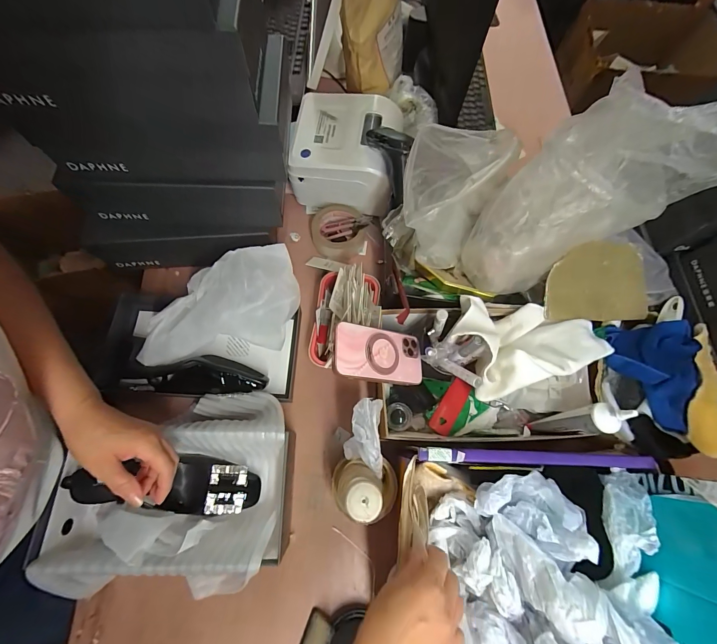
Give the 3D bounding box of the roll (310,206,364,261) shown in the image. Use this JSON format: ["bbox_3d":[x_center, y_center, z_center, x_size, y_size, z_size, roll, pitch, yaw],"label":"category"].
[{"bbox_3d":[-0.040,-0.171,0.649,0.096,0.046,0.103,1,71,-2],"label":"roll"}]

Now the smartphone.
[{"bbox_3d":[0.032,0.046,0.467,0.143,0.011,0.075,12,67,-32],"label":"smartphone"}]

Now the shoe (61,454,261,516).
[{"bbox_3d":[-0.259,0.227,0.469,0.233,0.048,0.072,7,70,-13],"label":"shoe"}]

